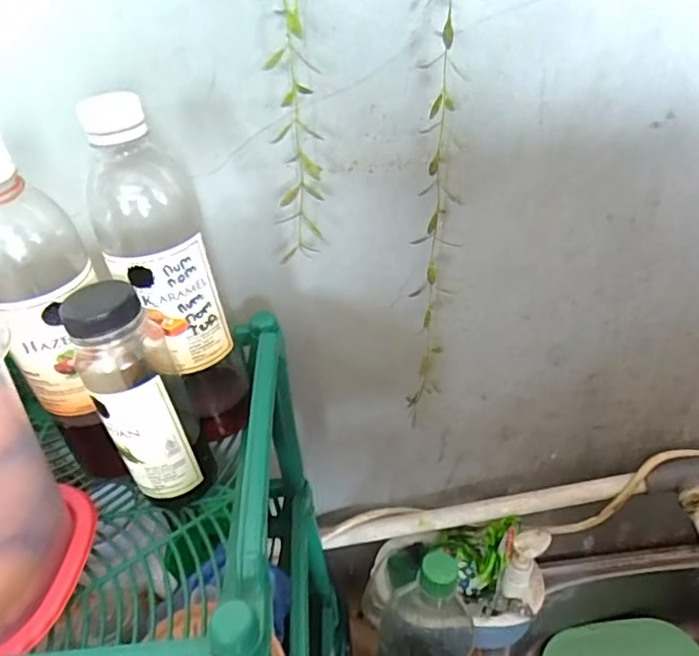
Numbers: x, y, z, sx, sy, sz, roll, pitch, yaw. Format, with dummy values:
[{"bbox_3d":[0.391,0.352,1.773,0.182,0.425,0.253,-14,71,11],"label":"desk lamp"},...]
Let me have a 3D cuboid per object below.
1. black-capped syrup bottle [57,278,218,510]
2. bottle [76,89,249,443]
[{"bbox_3d":[-0.126,0.044,0.356,0.050,0.143,0.048,-28,40,-28],"label":"black-capped syrup bottle"},{"bbox_3d":[-0.114,-0.023,0.380,0.062,0.225,0.054,-15,36,-13],"label":"bottle"}]

